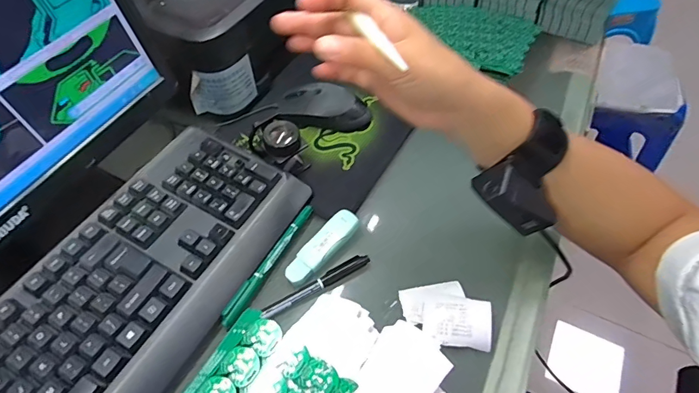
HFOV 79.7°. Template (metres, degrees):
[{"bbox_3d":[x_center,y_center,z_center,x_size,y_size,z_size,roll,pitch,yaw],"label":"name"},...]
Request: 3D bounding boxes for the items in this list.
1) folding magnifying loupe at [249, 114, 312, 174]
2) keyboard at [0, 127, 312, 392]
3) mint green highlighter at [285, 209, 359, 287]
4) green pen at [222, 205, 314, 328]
[{"bbox_3d":[-0.077,-0.054,0.458,0.055,0.059,0.042,35,61,24],"label":"folding magnifying loupe"},{"bbox_3d":[-0.210,0.113,0.342,0.156,0.033,0.427,24,58,18],"label":"keyboard"},{"bbox_3d":[-0.025,0.047,0.399,0.027,0.016,0.087,32,60,22],"label":"mint green highlighter"},{"bbox_3d":[-0.074,0.060,0.398,0.012,0.007,0.140,24,57,18],"label":"green pen"}]

